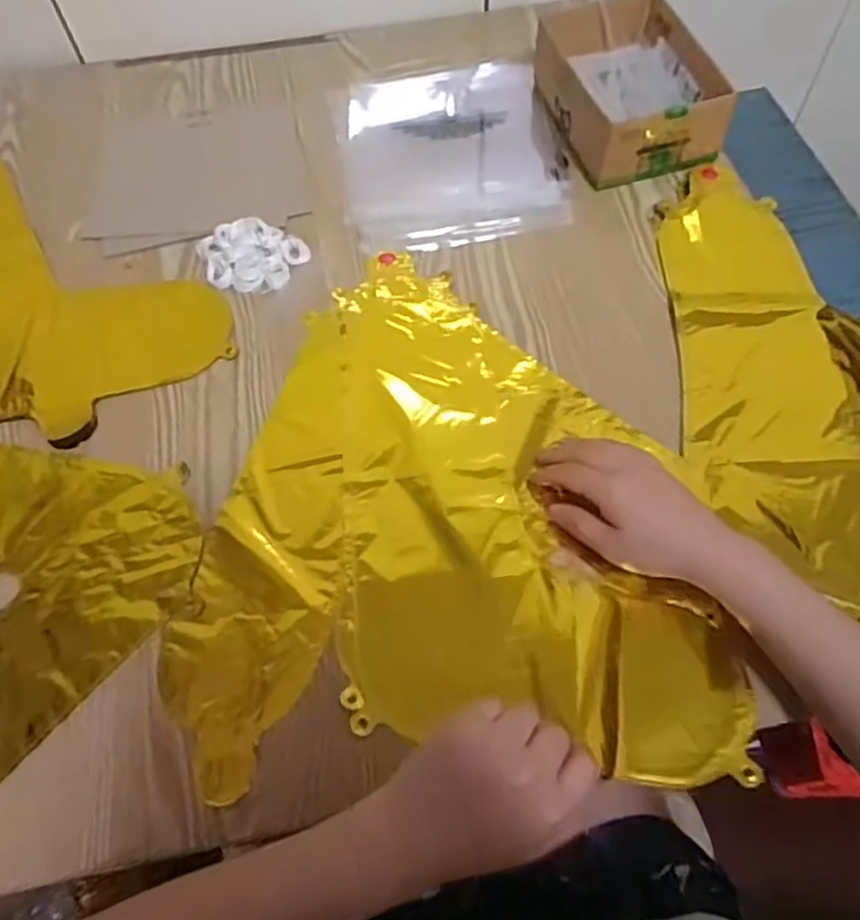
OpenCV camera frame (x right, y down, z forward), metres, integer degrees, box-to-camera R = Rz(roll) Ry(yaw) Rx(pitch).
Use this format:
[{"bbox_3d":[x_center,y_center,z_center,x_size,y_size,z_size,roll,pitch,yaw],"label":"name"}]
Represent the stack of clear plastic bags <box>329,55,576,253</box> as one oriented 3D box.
[{"bbox_3d":[0.015,-0.314,0.706,0.204,0.013,0.262,-9,60,-2],"label":"stack of clear plastic bags"}]

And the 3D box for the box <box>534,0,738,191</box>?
[{"bbox_3d":[0.183,-0.351,0.679,0.127,0.065,0.185,-13,61,-4],"label":"box"}]

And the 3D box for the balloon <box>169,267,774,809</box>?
[{"bbox_3d":[0.011,0.017,0.527,0.350,0.012,0.399,-2,60,2],"label":"balloon"}]

